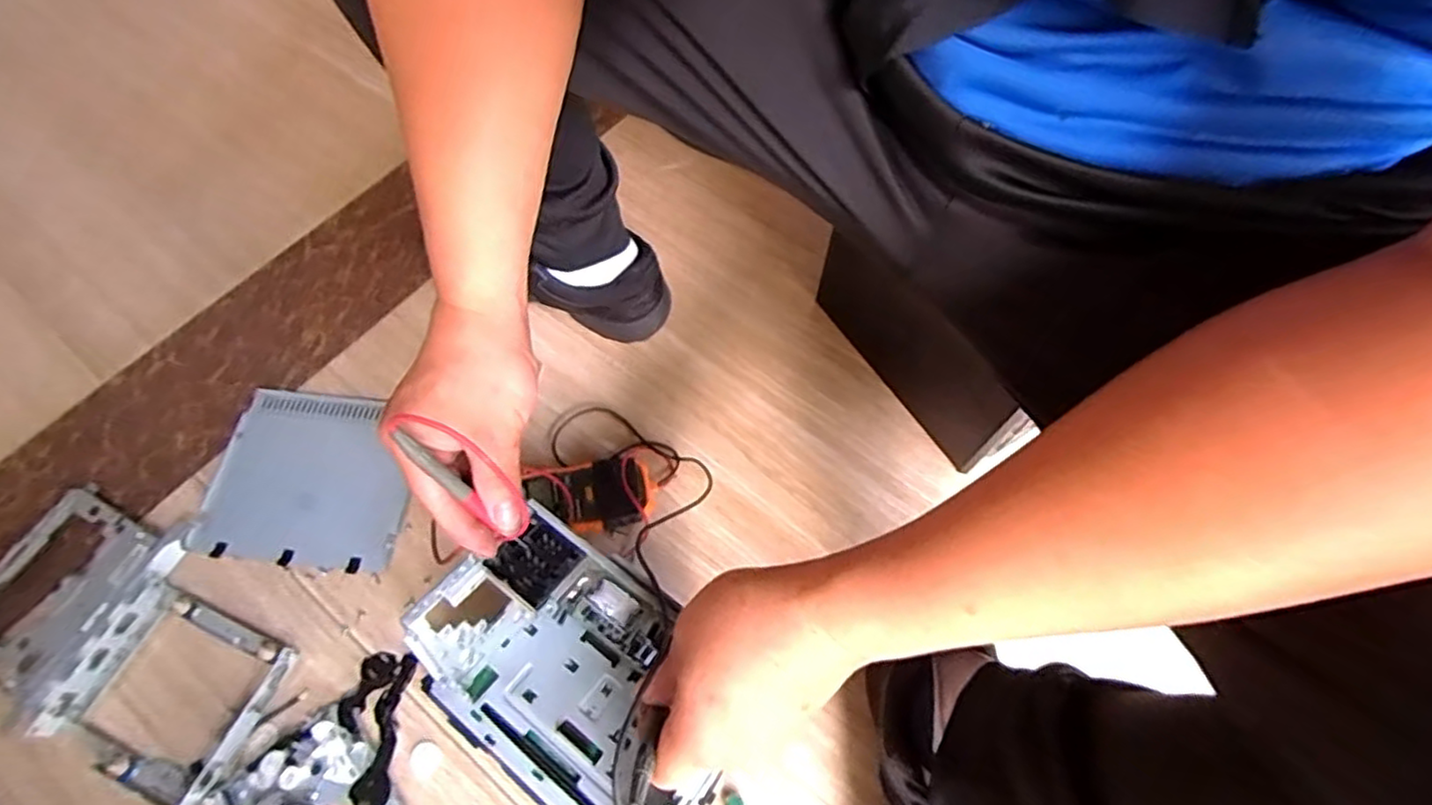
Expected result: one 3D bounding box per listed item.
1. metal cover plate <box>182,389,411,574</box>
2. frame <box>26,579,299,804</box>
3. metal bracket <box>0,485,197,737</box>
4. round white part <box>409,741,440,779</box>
[{"bbox_3d":[-0.369,0.066,0.618,0.178,0.008,0.160,6,63,2],"label":"metal cover plate"},{"bbox_3d":[-0.425,0.227,0.523,0.147,0.022,0.125,23,65,10],"label":"frame"},{"bbox_3d":[-0.540,0.157,0.555,0.146,0.025,0.159,24,65,10],"label":"metal bracket"},{"bbox_3d":[-0.225,0.275,0.518,0.022,0.004,0.025,0,63,-1],"label":"round white part"}]

